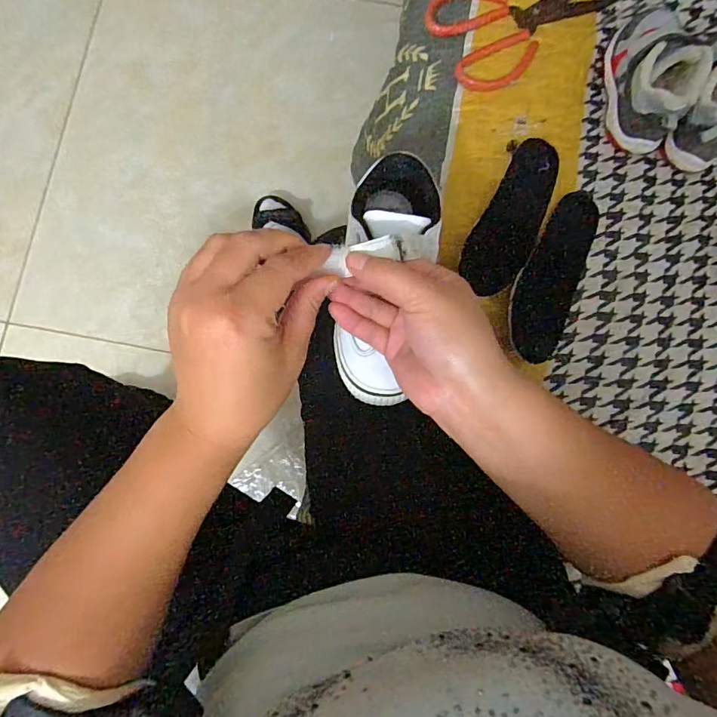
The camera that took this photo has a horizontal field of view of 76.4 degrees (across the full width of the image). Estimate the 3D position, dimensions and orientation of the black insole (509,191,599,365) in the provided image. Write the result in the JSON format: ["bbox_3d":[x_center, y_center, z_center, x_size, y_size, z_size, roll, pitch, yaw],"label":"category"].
[{"bbox_3d":[0.196,-0.087,0.461,0.068,0.007,0.181,19,83,-12],"label":"black insole"}]

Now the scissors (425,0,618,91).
[{"bbox_3d":[0.177,-0.395,0.514,0.207,0.006,0.137,-36,84,-5],"label":"scissors"}]

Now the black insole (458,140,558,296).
[{"bbox_3d":[0.158,-0.143,0.461,0.061,0.008,0.165,29,83,1],"label":"black insole"}]

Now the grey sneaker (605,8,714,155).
[{"bbox_3d":[0.307,-0.302,0.472,0.065,0.073,0.171,5,83,-2],"label":"grey sneaker"}]

